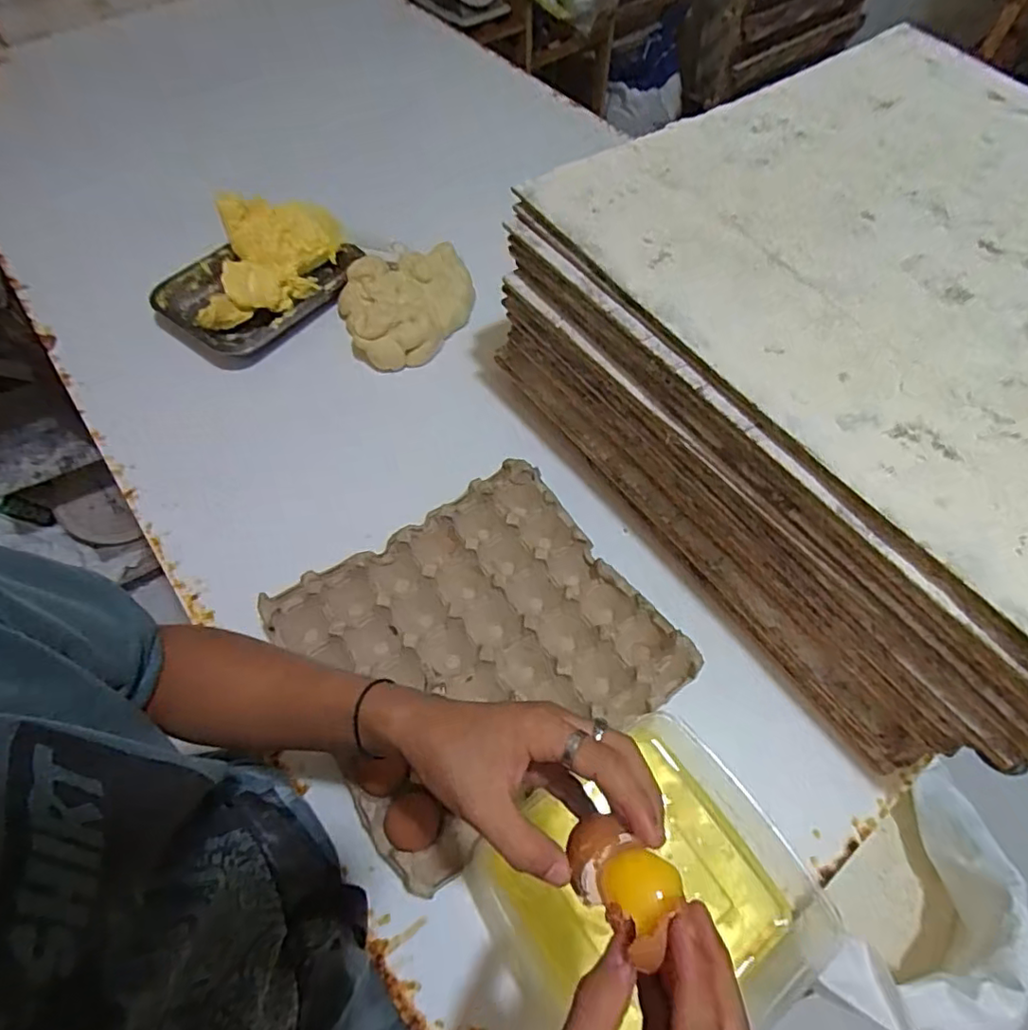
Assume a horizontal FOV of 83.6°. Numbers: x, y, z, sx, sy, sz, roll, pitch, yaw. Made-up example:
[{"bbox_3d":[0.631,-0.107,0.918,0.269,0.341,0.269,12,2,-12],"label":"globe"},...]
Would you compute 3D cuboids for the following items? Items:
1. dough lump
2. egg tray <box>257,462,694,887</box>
[{"bbox_3d":[-0.144,-0.289,0.797,0.182,0.055,0.180,0,60,0],"label":"dough lump"},{"bbox_3d":[-0.036,0.119,0.552,0.303,0.047,0.297,-32,65,-17],"label":"egg tray"}]

